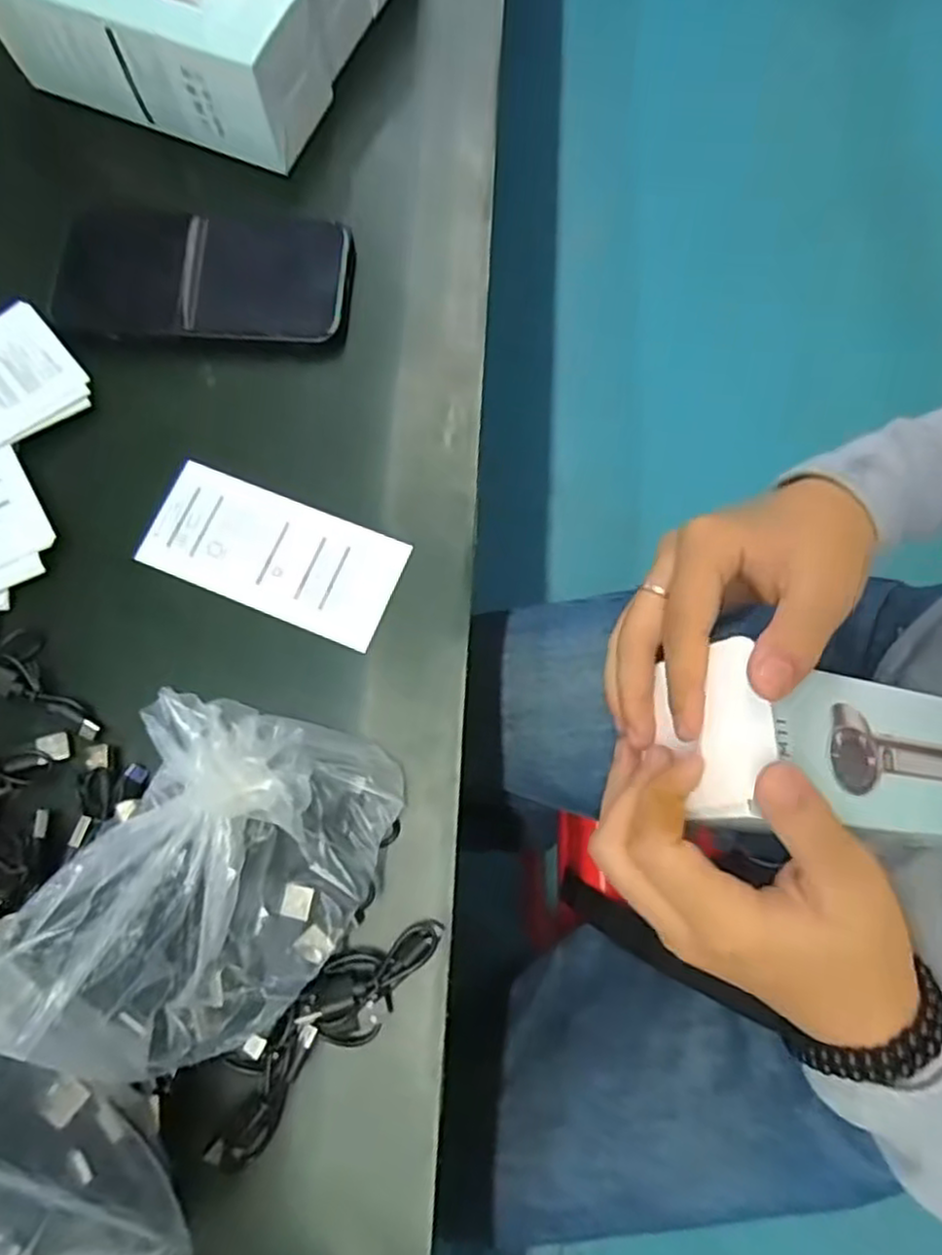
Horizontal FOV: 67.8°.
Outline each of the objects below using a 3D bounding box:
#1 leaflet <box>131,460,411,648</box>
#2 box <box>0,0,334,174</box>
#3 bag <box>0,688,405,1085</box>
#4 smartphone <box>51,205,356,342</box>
[{"bbox_3d":[-0.093,-0.035,0.330,0.118,0.004,0.055,21,78,7],"label":"leaflet"},{"bbox_3d":[-0.162,-0.310,0.366,0.165,0.058,0.060,22,78,7],"label":"box"},{"bbox_3d":[-0.092,0.091,0.255,0.096,0.087,0.132,28,79,8],"label":"bag"},{"bbox_3d":[-0.136,-0.181,0.359,0.148,0.013,0.072,2,76,2],"label":"smartphone"}]

